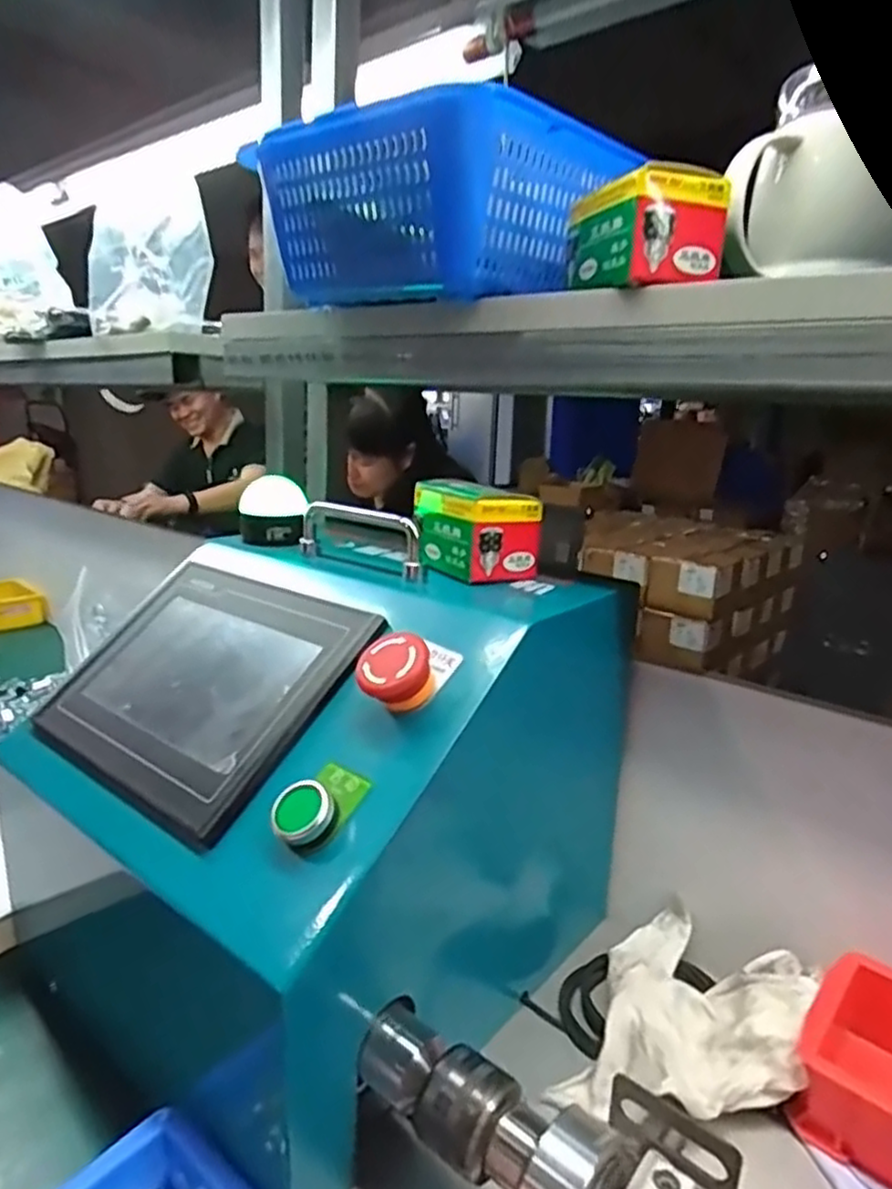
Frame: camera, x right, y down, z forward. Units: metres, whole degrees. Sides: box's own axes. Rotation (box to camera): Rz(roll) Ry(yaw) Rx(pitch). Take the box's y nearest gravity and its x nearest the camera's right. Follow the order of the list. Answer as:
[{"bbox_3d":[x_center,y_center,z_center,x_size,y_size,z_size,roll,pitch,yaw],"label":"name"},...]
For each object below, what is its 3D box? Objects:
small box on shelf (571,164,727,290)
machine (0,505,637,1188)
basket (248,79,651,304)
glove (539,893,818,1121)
[{"bbox_3d":[0.104,-0.189,0.390,0.057,0.050,0.075,-2,16,-16],"label":"small box on shelf"},{"bbox_3d":[-0.074,0.119,0.495,0.284,0.270,0.303,15,20,41],"label":"machine"},{"bbox_3d":[-0.017,-0.234,0.459,0.215,0.090,0.165,14,19,37],"label":"basket"},{"bbox_3d":[0.147,0.243,0.428,0.114,0.054,0.148,10,17,28],"label":"glove"}]

